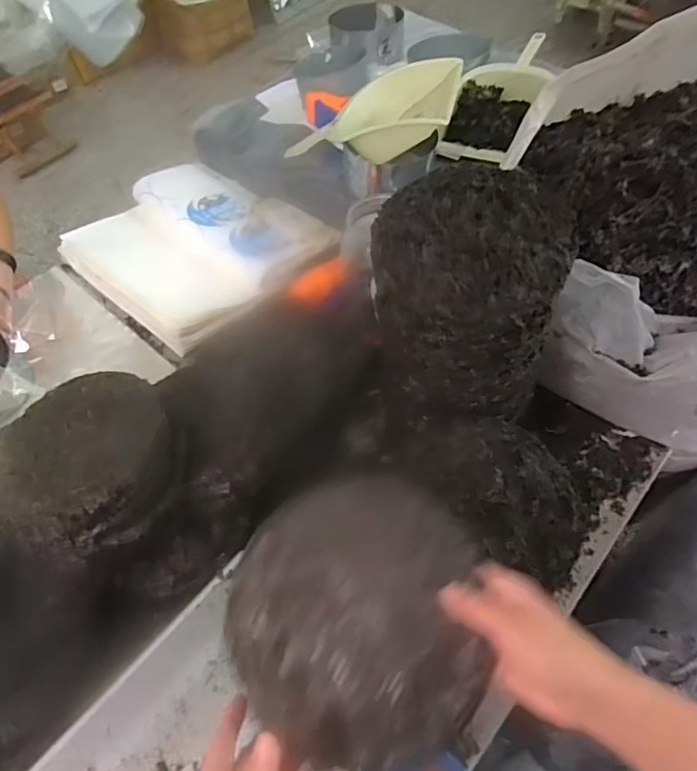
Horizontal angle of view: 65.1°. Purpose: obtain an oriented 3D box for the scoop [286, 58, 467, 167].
[{"bbox_3d":[0.040,-0.484,1.016,0.356,0.090,0.132,-16,53,19],"label":"scoop"}]

